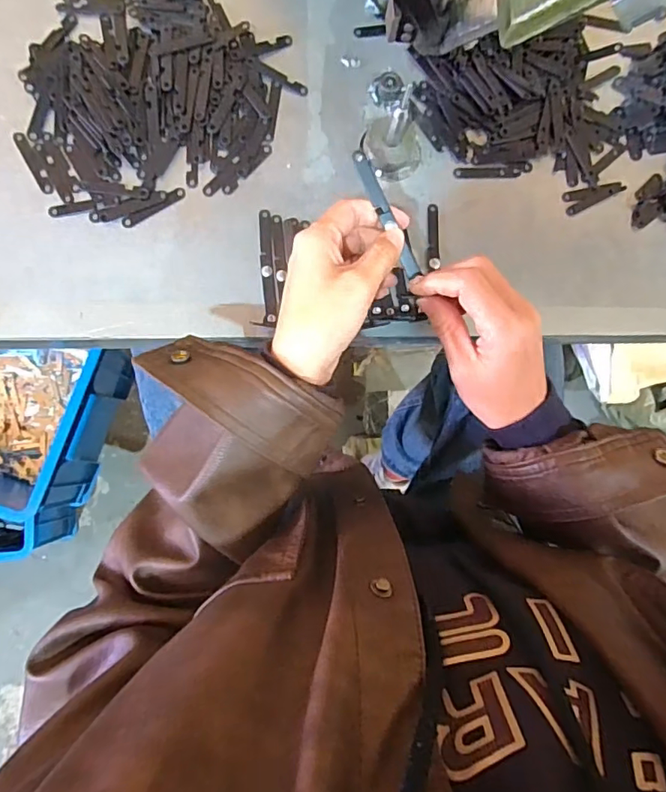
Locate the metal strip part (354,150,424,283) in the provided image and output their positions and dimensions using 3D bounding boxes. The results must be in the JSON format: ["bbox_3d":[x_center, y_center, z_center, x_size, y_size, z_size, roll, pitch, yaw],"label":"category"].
[{"bbox_3d":[0.034,-0.111,0.321,0.010,0.006,0.081,-29,99,-7],"label":"metal strip part"}]

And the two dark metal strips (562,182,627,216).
[{"bbox_3d":[0.213,-0.165,0.424,0.055,0.004,0.018,-23,86,-7],"label":"two dark metal strips"}]

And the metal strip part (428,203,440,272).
[{"bbox_3d":[0.080,-0.125,0.408,0.010,0.005,0.053,2,83,-4],"label":"metal strip part"}]

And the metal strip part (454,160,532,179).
[{"bbox_3d":[0.130,-0.181,0.419,0.064,0.004,0.012,-7,84,-5],"label":"metal strip part"}]

